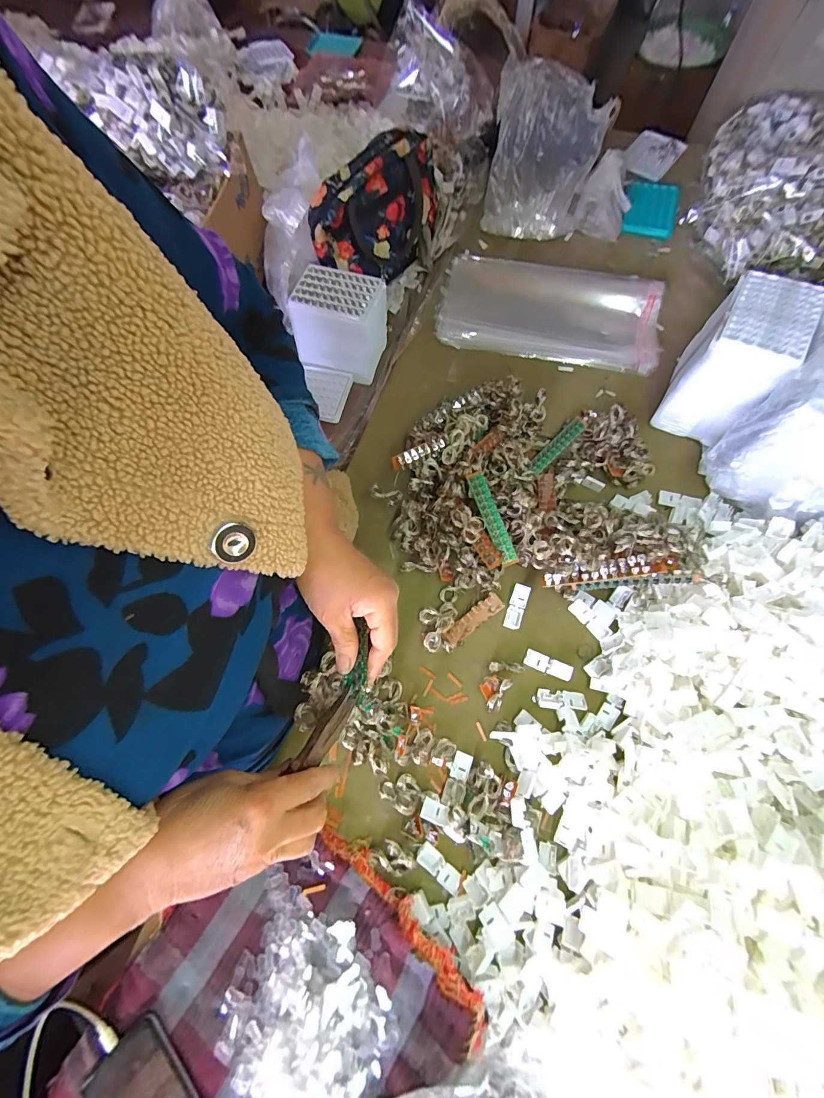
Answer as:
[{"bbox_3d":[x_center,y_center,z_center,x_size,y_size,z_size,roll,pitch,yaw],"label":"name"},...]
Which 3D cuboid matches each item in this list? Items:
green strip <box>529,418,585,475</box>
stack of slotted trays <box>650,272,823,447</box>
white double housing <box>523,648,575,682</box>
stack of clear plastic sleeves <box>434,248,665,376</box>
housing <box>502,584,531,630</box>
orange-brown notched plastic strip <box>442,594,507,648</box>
[{"bbox_3d":[0.202,-0.143,0.575,0.108,0.011,0.019,-43,75,-12],"label":"green strip"},{"bbox_3d":[0.399,-0.230,0.527,0.089,0.159,0.122,30,74,11],"label":"stack of slotted trays"},{"bbox_3d":[0.163,0.139,0.488,0.055,0.012,0.020,23,73,9],"label":"white double housing"},{"bbox_3d":[0.215,-0.380,0.652,0.344,0.030,0.168,17,72,7],"label":"stack of clear plastic sleeves"},{"bbox_3d":[0.130,0.071,0.506,0.020,0.012,0.054,17,72,8],"label":"housing"},{"bbox_3d":[0.076,0.086,0.503,0.082,0.005,0.021,-38,74,-11],"label":"orange-brown notched plastic strip"}]

